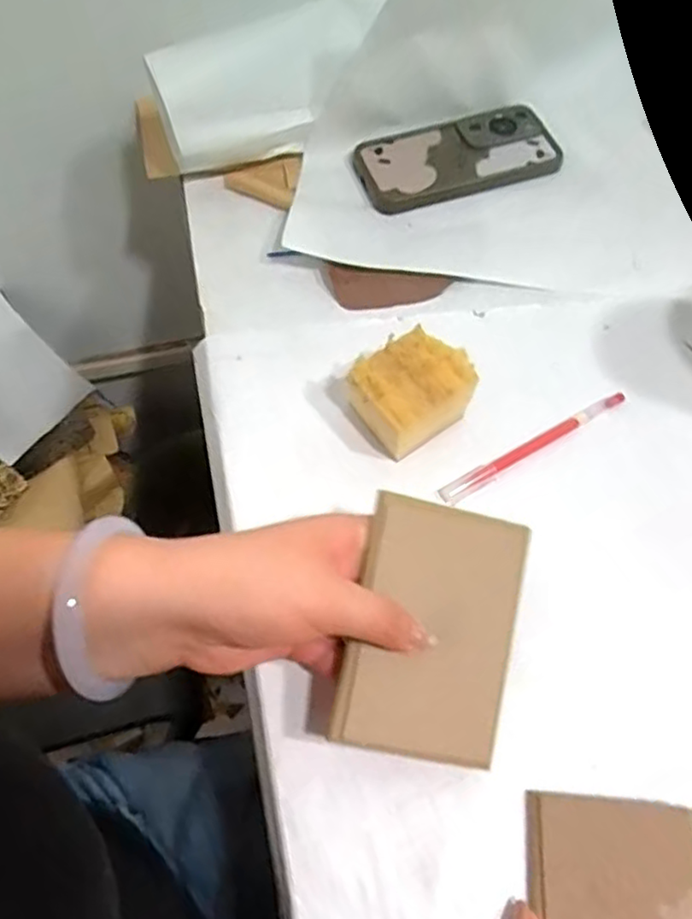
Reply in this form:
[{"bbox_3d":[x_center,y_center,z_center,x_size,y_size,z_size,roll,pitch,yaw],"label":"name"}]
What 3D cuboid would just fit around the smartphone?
[{"bbox_3d":[0.094,-0.255,0.565,0.168,0.010,0.086,-19,63,-10],"label":"smartphone"}]

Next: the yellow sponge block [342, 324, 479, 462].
[{"bbox_3d":[0.039,-0.044,0.431,0.072,0.045,0.062,-34,66,-16],"label":"yellow sponge block"}]

